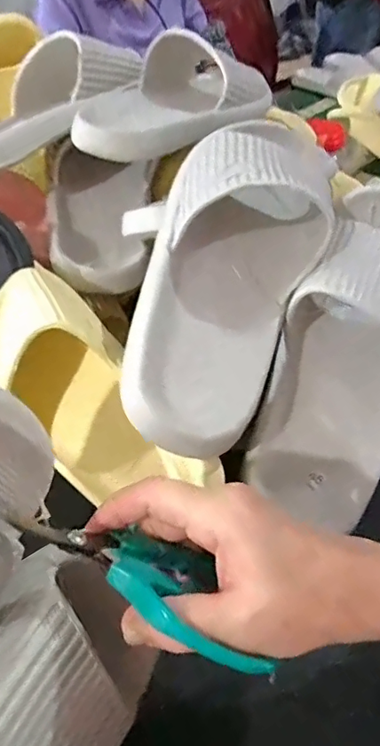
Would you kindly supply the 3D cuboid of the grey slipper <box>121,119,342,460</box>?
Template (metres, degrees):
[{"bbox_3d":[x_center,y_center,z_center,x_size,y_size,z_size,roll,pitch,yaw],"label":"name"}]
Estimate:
[{"bbox_3d":[0.031,-0.072,0.368,0.114,0.084,0.268,14,64,16],"label":"grey slipper"}]

